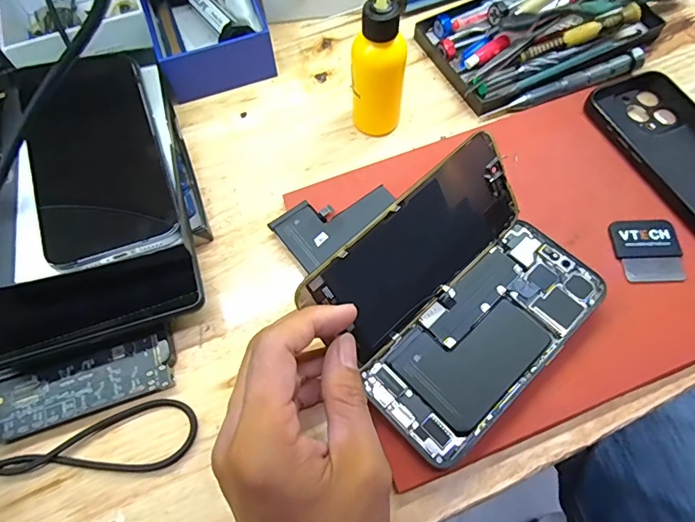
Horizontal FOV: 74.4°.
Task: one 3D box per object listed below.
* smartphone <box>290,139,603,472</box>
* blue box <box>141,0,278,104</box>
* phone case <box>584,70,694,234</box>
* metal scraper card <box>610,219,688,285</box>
[{"bbox_3d":[0.063,0.017,0.243,0.141,0.055,0.107,-41,71,-16],"label":"smartphone"},{"bbox_3d":[-0.120,-0.209,0.372,0.085,0.037,0.173,-19,67,-7],"label":"blue box"},{"bbox_3d":[0.233,-0.072,0.311,0.078,0.013,0.150,-25,67,-10],"label":"phone case"},{"bbox_3d":[0.187,-0.007,0.284,0.039,0.004,0.042,-4,66,0],"label":"metal scraper card"}]

